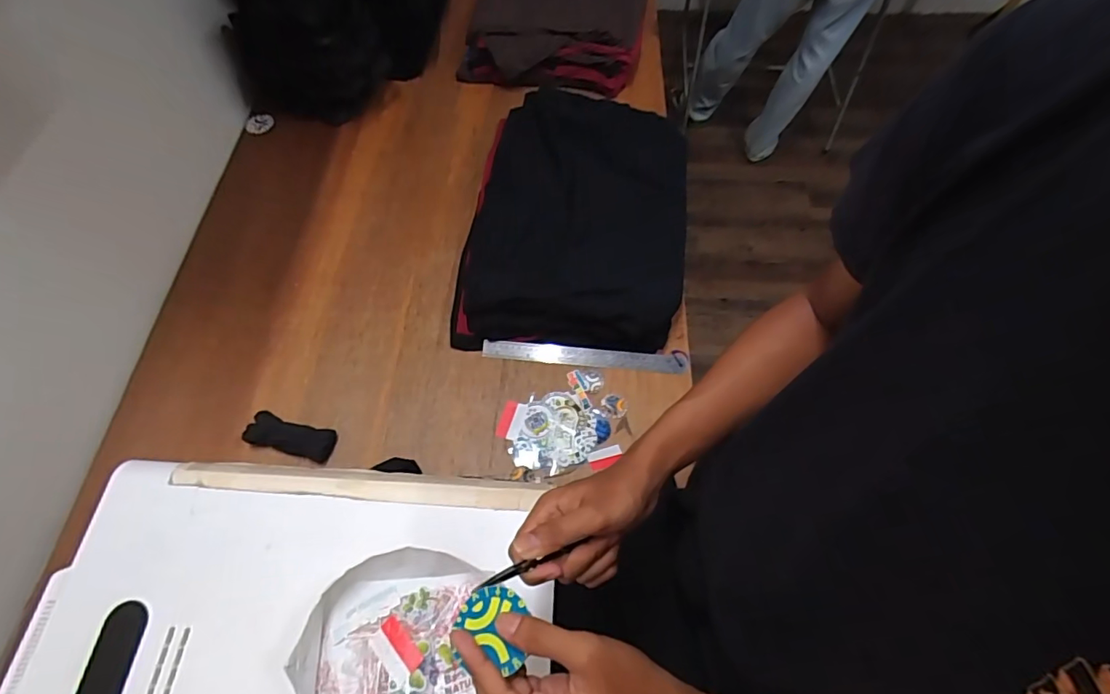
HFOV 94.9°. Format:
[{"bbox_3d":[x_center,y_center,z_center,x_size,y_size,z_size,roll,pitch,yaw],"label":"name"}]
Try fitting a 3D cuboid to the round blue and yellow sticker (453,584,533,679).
[{"bbox_3d":[-0.044,0.191,0.350,0.048,0.004,0.049,11,56,-10],"label":"round blue and yellow sticker"}]

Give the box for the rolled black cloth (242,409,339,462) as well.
[{"bbox_3d":[-0.385,0.131,0.745,0.123,0.024,0.047,12,64,6],"label":"rolled black cloth"}]

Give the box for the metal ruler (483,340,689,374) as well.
[{"bbox_3d":[0.048,0.015,0.816,0.323,0.010,0.030,5,97,1],"label":"metal ruler"}]

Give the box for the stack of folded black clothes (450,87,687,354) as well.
[{"bbox_3d":[0.039,-0.253,0.903,0.365,0.090,0.556,6,64,3],"label":"stack of folded black clothes"}]

